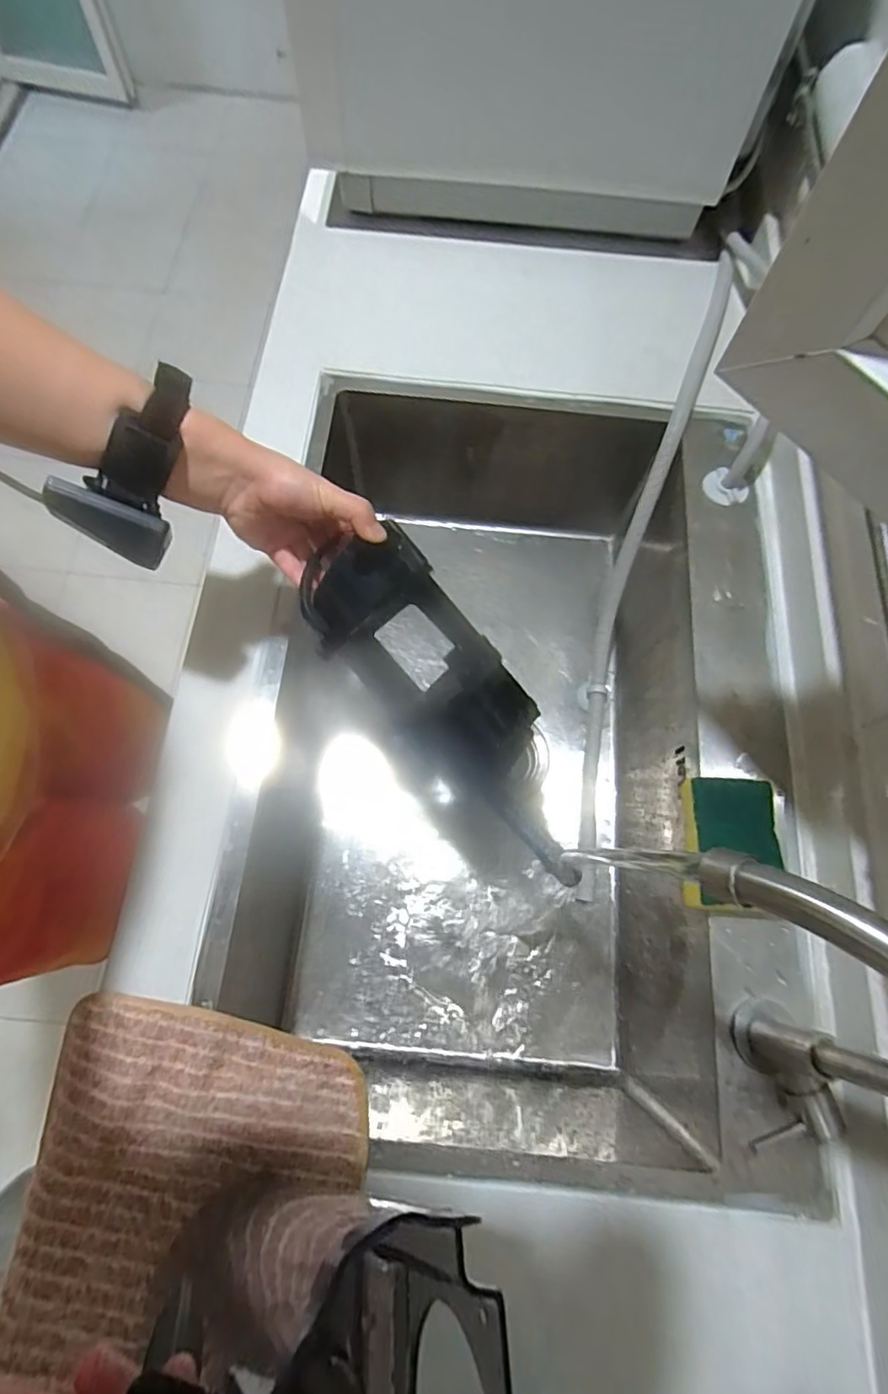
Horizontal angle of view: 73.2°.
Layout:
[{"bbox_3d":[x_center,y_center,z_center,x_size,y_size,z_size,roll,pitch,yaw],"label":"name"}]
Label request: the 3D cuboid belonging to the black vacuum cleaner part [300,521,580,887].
[{"bbox_3d":[0.017,0.019,0.481,0.097,0.062,0.329,-41,110,-16],"label":"black vacuum cleaner part"}]

